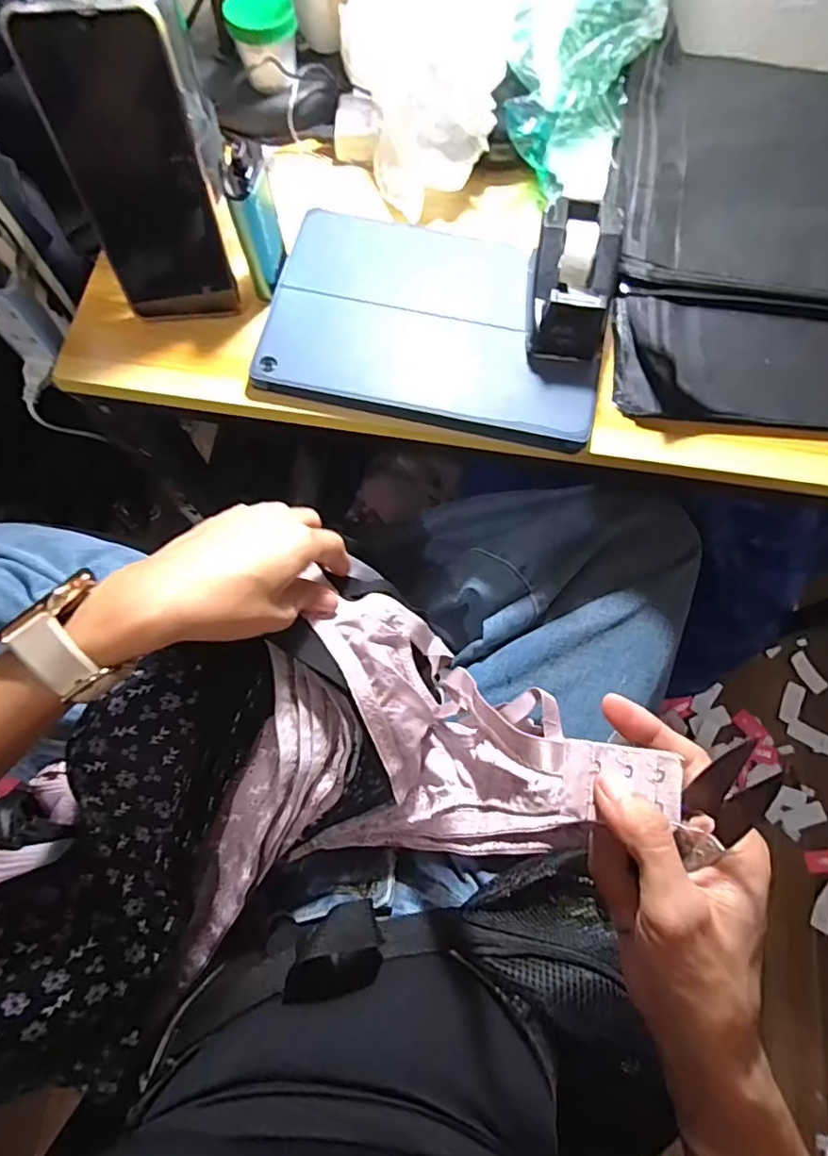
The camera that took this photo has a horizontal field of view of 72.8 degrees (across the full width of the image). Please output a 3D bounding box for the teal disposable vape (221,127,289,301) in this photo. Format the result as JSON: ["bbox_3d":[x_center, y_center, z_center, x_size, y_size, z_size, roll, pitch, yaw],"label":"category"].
[{"bbox_3d":[-0.106,-0.243,0.376,0.021,0.096,0.042,5,74,0],"label":"teal disposable vape"}]

